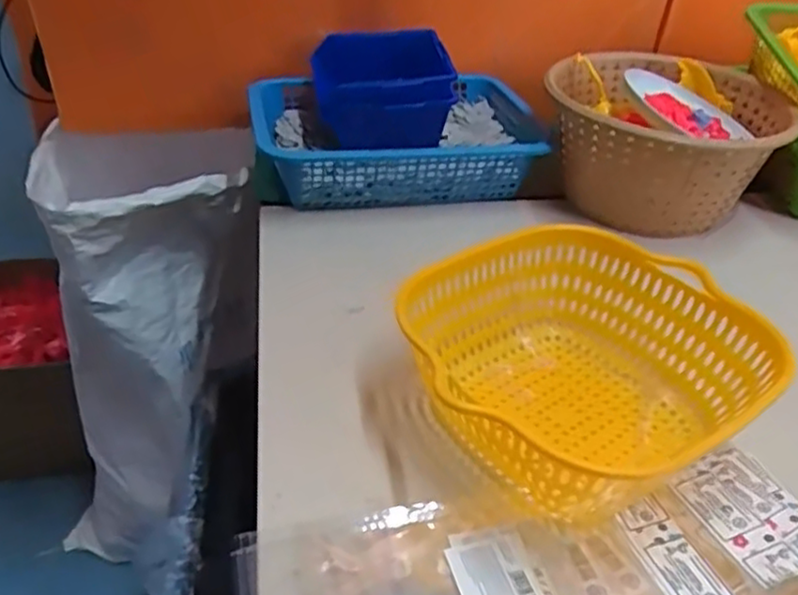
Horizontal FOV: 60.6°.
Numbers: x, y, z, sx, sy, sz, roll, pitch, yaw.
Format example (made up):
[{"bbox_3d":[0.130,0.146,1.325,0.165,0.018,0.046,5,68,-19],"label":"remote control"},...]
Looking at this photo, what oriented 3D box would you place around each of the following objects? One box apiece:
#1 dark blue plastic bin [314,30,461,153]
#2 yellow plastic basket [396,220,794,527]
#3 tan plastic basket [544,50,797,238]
[{"bbox_3d":[-0.015,-0.205,0.685,0.135,0.086,0.089,-2,37,-8],"label":"dark blue plastic bin"},{"bbox_3d":[0.109,0.042,0.419,0.194,0.074,0.188,-17,42,-24],"label":"yellow plastic basket"},{"bbox_3d":[0.253,-0.155,0.671,0.222,0.100,0.219,24,43,26],"label":"tan plastic basket"}]

